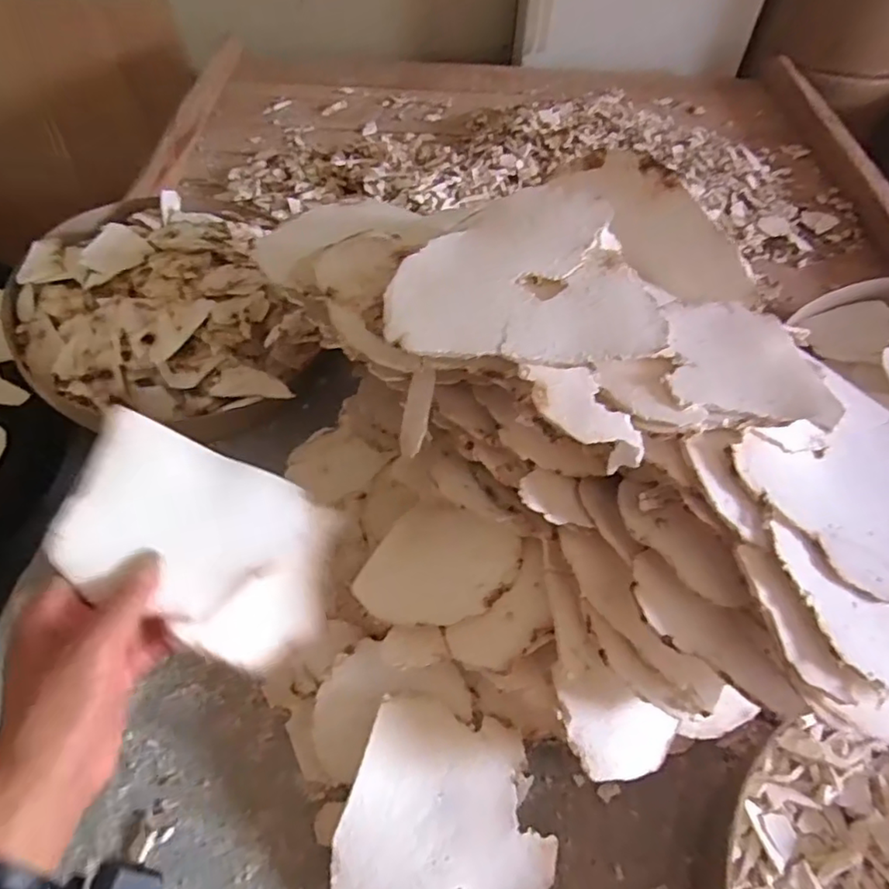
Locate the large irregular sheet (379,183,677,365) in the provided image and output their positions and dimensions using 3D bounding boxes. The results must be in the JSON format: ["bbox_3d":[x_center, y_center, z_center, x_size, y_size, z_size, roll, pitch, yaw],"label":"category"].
[{"bbox_3d":[0.045,-0.103,0.353,0.147,0.031,0.122,3,53,-1],"label":"large irregular sheet"}]

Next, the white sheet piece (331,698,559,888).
[{"bbox_3d":[-0.002,0.227,0.367,0.126,0.012,0.131,-3,72,-6],"label":"white sheet piece"}]

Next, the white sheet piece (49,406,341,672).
[{"bbox_3d":[-0.140,0.059,0.360,0.155,0.017,0.102,28,63,-14],"label":"white sheet piece"}]

